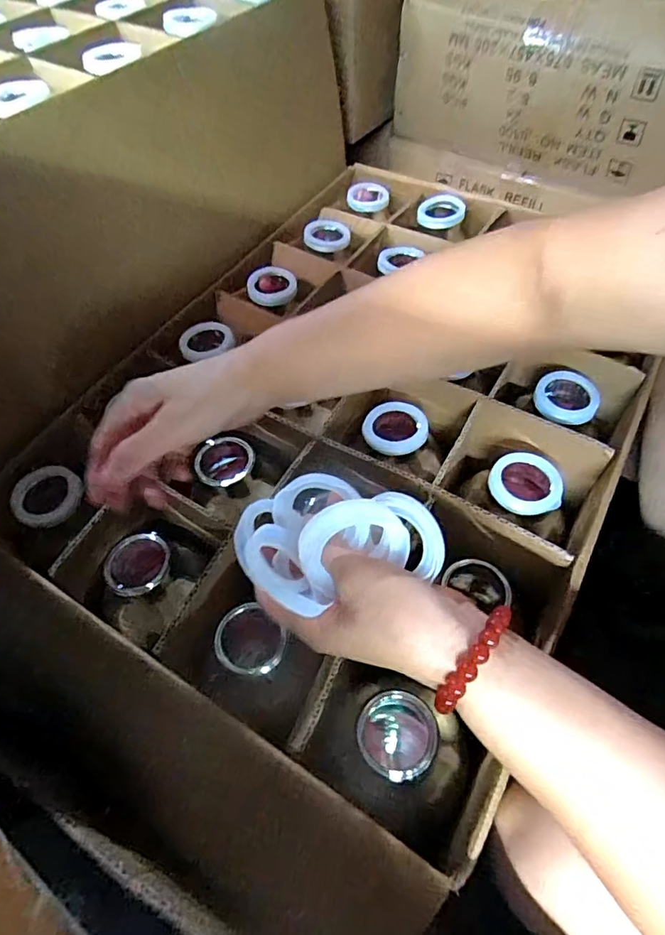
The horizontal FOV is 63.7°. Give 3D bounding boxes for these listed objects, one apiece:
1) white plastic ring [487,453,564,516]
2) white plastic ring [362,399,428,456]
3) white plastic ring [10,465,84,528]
[{"bbox_3d":[0.160,0.011,0.447,0.056,0.021,0.055,-1,55,2],"label":"white plastic ring"},{"bbox_3d":[0.057,-0.037,0.485,0.059,0.011,0.052,-10,55,-4],"label":"white plastic ring"},{"bbox_3d":[-0.242,0.024,0.455,0.050,0.005,0.057,24,57,-13],"label":"white plastic ring"}]

